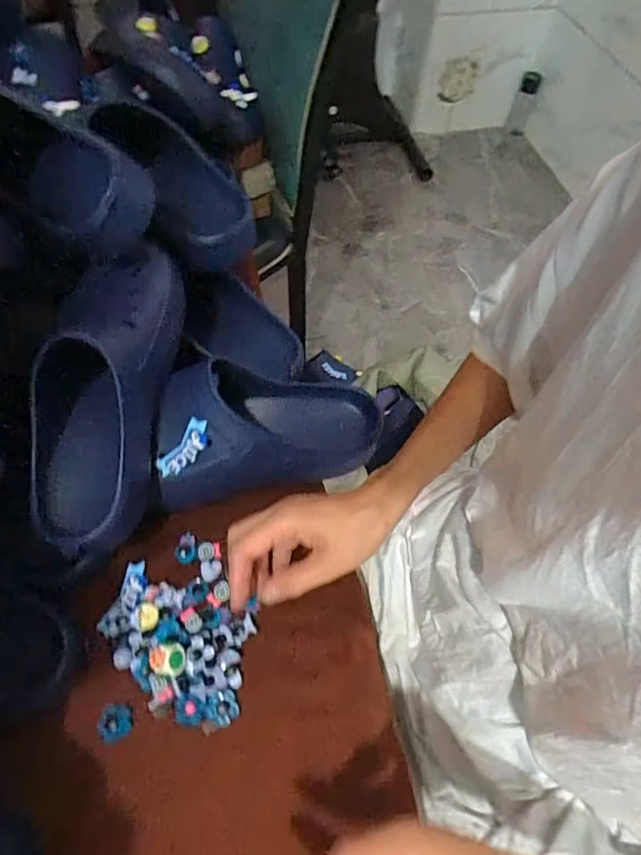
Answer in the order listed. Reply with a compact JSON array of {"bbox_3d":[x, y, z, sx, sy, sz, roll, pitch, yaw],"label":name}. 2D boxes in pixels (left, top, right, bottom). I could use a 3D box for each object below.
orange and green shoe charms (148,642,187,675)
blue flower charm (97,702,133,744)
[{"bbox_3d":[-0.121,0.184,0.409,0.027,0.005,0.022,3,60,-15],"label":"orange and green shoe charms"},{"bbox_3d":[-0.160,0.229,0.402,0.025,0.004,0.026,-7,60,-7],"label":"blue flower charm"}]

